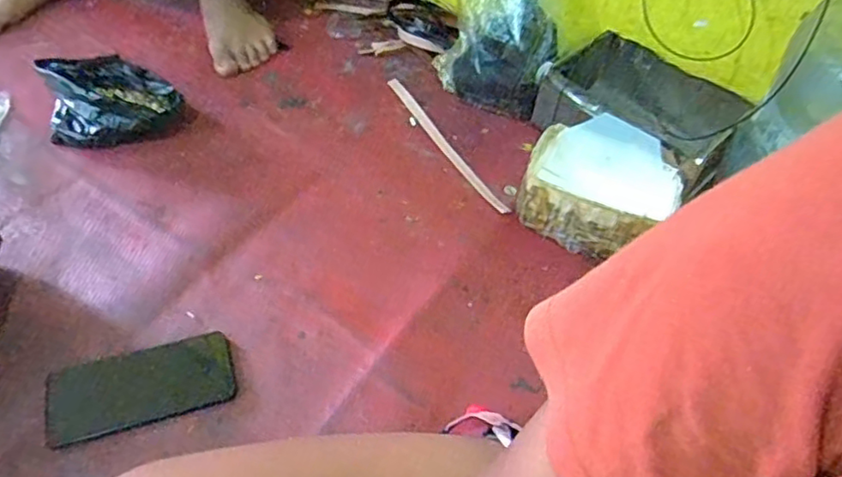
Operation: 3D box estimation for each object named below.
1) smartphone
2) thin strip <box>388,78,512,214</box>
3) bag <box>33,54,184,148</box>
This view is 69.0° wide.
[{"bbox_3d":[-0.270,0.140,0.588,0.171,0.015,0.071,-11,51,-15],"label":"smartphone"},{"bbox_3d":[0.030,-0.136,0.861,0.020,0.006,0.308,-21,55,-22],"label":"thin strip"},{"bbox_3d":[-0.407,-0.182,0.809,0.160,0.074,0.130,-12,52,-16],"label":"bag"}]

